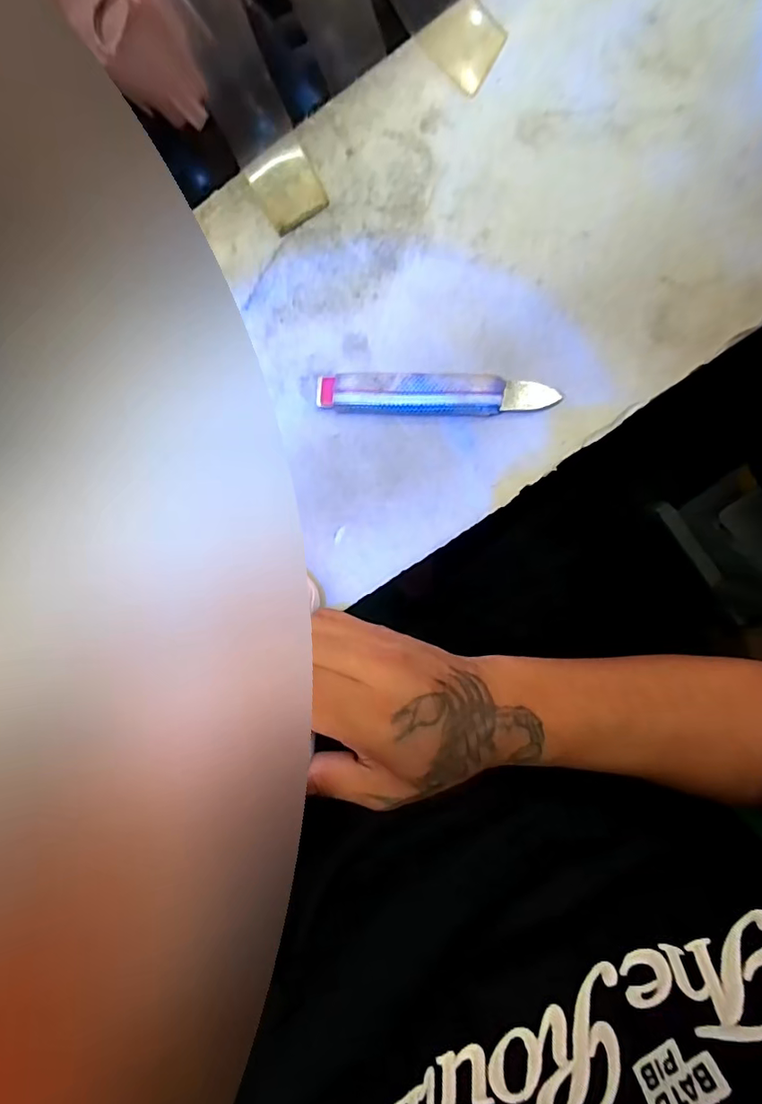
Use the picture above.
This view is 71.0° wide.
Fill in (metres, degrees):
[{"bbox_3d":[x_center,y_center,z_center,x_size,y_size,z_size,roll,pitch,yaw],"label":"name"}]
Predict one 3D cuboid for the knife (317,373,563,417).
[{"bbox_3d":[0.037,-0.109,0.371,0.162,0.013,0.028,2,95,5],"label":"knife"}]

